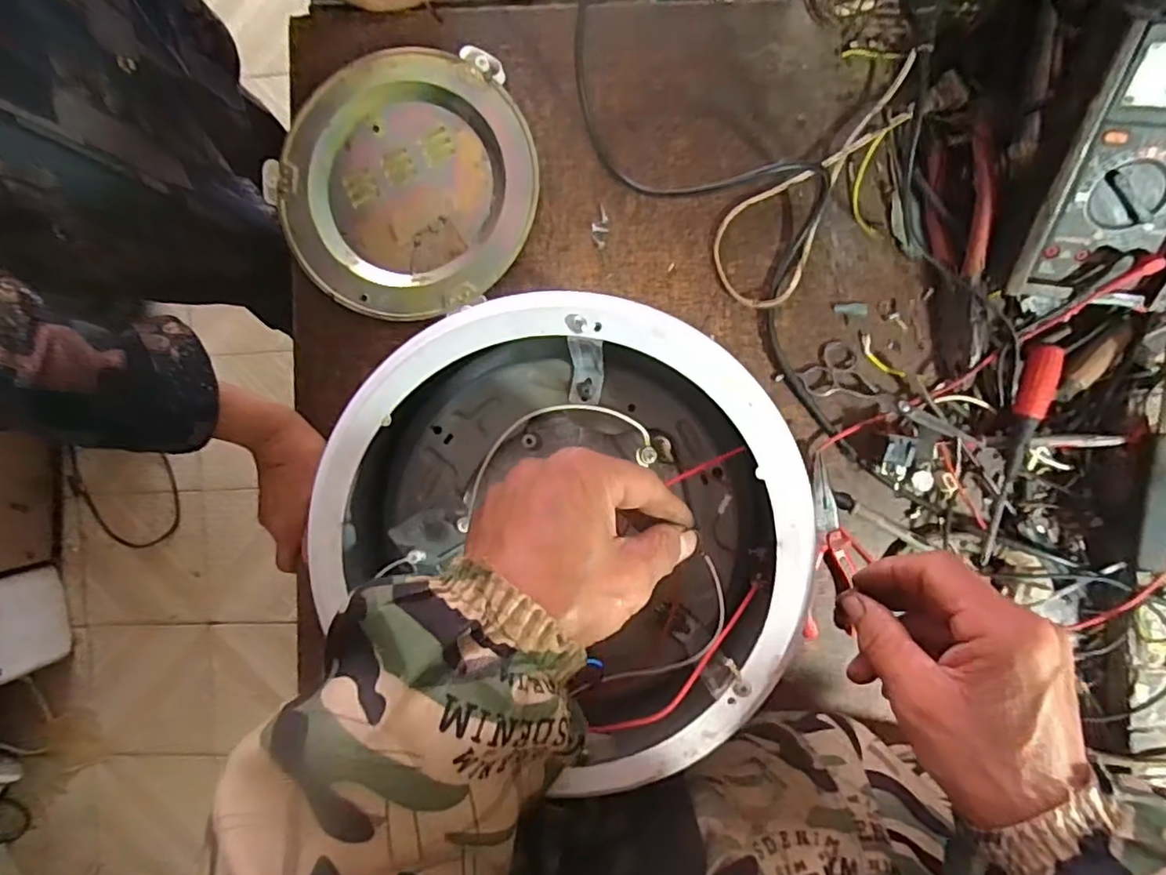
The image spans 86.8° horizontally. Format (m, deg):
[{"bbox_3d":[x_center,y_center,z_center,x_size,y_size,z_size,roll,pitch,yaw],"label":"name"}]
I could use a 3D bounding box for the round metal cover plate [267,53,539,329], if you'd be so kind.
[{"bbox_3d":[-0.134,-0.200,0.481,0.194,0.014,0.204,0,92,4],"label":"round metal cover plate"}]

